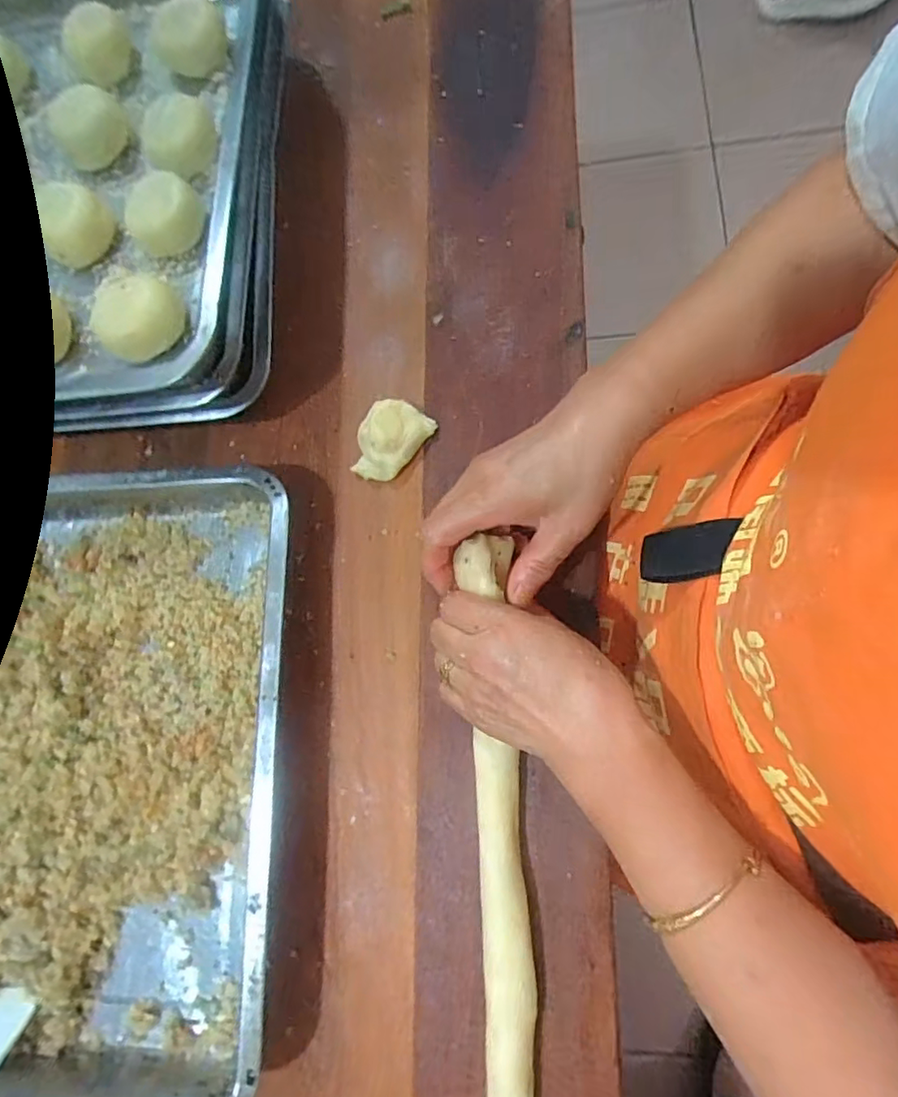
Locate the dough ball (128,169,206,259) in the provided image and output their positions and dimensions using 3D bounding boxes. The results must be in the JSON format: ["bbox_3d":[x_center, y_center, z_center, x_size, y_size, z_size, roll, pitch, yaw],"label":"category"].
[{"bbox_3d":[-0.198,-0.231,0.400,0.052,0.031,0.045,-37,76,-1],"label":"dough ball"}]

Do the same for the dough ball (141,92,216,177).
[{"bbox_3d":[-0.198,-0.304,0.416,0.041,0.027,0.048,34,85,13],"label":"dough ball"}]

